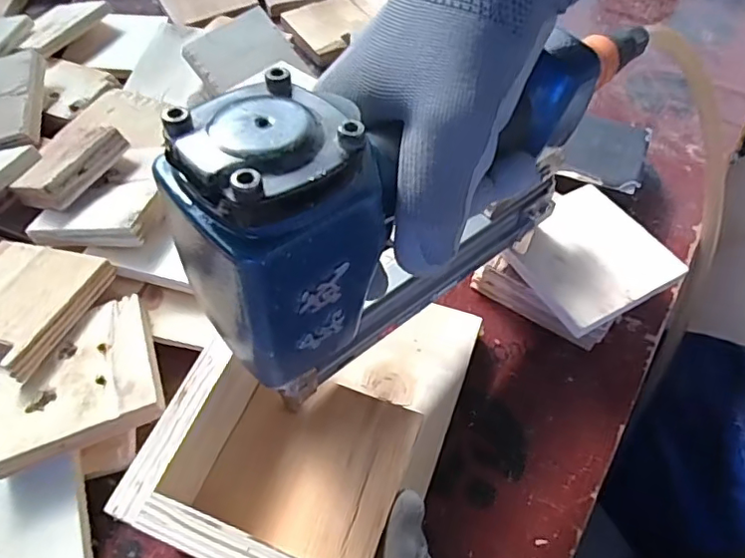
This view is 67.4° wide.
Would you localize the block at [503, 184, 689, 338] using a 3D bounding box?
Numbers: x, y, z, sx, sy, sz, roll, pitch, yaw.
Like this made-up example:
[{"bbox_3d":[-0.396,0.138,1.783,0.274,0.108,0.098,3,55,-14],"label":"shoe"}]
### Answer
[{"bbox_3d":[0.140,-0.018,0.363,0.091,0.008,0.089,-26,60,-17],"label":"block"}]

